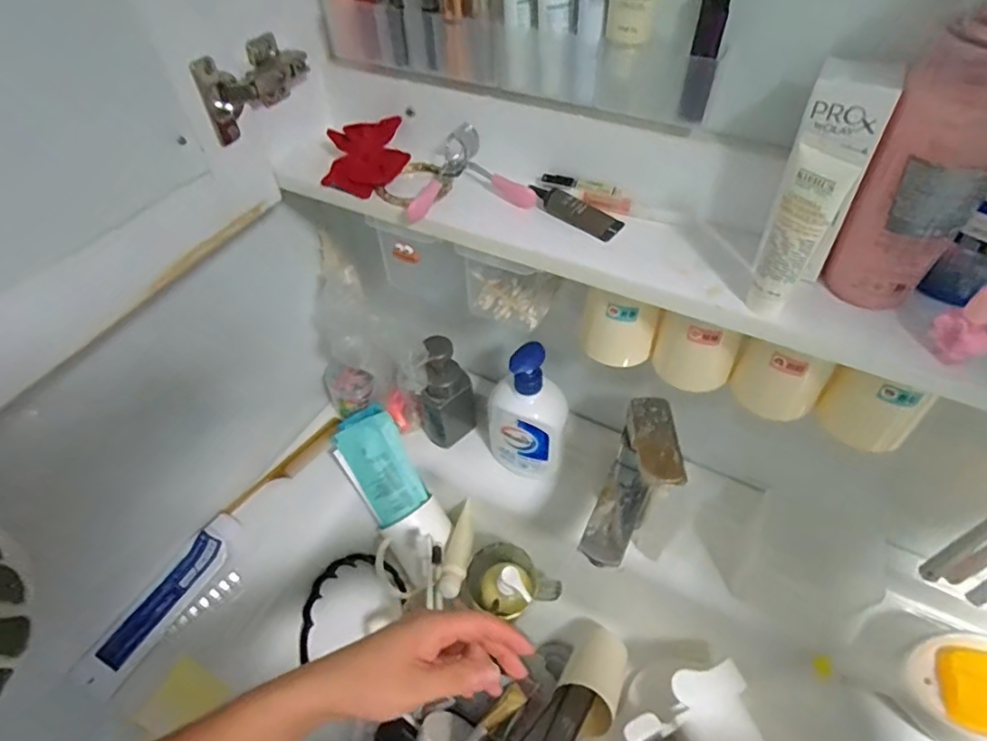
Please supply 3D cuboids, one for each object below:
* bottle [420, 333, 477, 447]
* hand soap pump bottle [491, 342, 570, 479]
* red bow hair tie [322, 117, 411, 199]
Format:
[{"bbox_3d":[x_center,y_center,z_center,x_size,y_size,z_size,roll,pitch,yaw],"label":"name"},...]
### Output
[{"bbox_3d":[-0.056,0.028,0.659,0.068,0.149,0.046,-6,48,-4],"label":"bottle"},{"bbox_3d":[0.036,0.044,0.621,0.084,0.177,0.056,1,48,3],"label":"hand soap pump bottle"},{"bbox_3d":[-0.108,-0.183,0.482,0.068,0.027,0.083,-6,48,-4],"label":"red bow hair tie"}]

